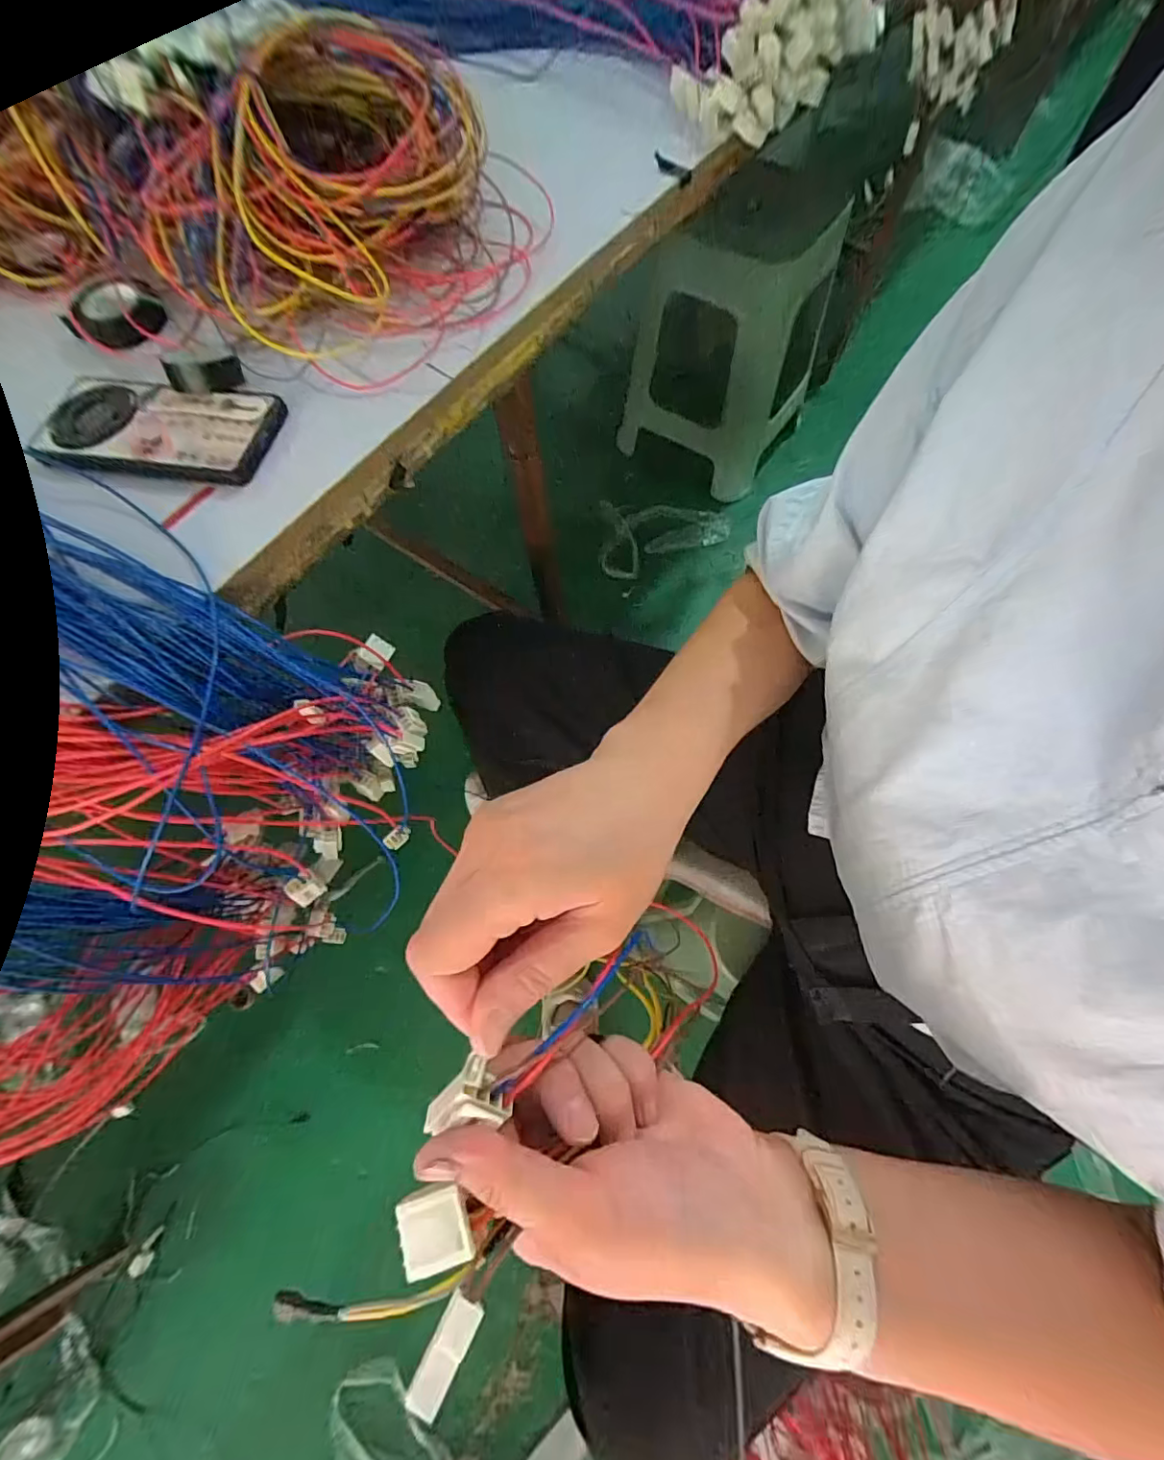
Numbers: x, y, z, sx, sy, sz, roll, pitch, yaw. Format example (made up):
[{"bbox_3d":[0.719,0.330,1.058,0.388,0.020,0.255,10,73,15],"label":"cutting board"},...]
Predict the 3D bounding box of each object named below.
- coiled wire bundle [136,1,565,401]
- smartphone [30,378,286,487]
[{"bbox_3d":[-0.193,-0.424,0.417,0.320,0.108,0.287,42,76,16],"label":"coiled wire bundle"},{"bbox_3d":[-0.292,-0.208,0.370,0.166,0.017,0.074,9,69,5],"label":"smartphone"}]

